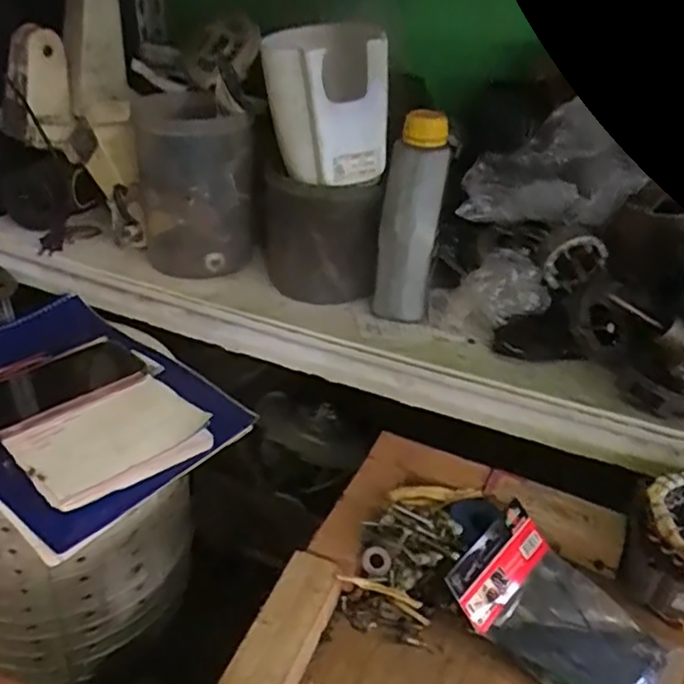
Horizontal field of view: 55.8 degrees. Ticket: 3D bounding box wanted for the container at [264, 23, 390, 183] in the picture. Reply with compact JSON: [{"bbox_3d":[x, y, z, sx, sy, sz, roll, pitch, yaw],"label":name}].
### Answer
[{"bbox_3d":[-0.015,-0.229,0.625,0.102,0.135,0.097,-10,34,-19],"label":"container"}]

